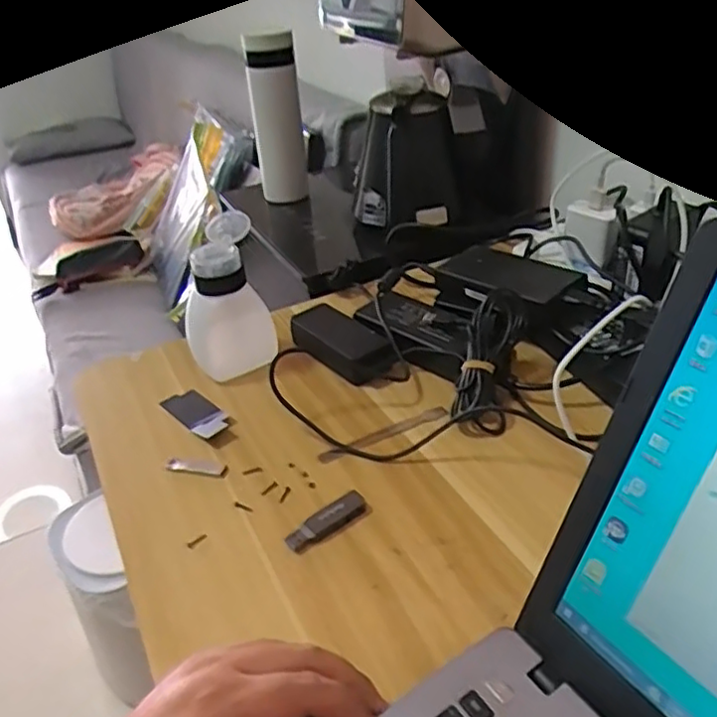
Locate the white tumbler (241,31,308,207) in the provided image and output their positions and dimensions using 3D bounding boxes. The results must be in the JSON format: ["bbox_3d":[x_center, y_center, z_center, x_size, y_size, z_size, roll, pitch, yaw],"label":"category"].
[{"bbox_3d":[-0.108,-0.325,0.900,0.060,0.194,0.074,-3,33,2],"label":"white tumbler"}]

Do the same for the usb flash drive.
[{"bbox_3d":[-0.022,0.113,0.464,0.062,0.012,0.018,-26,39,-28],"label":"usb flash drive"}]

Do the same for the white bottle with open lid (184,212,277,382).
[{"bbox_3d":[-0.123,-0.055,0.615,0.080,0.126,0.084,-12,34,-10],"label":"white bottle with open lid"}]

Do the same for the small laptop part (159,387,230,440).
[{"bbox_3d":[-0.139,0.047,0.577,0.034,0.008,0.073,-31,41,-33],"label":"small laptop part"}]

